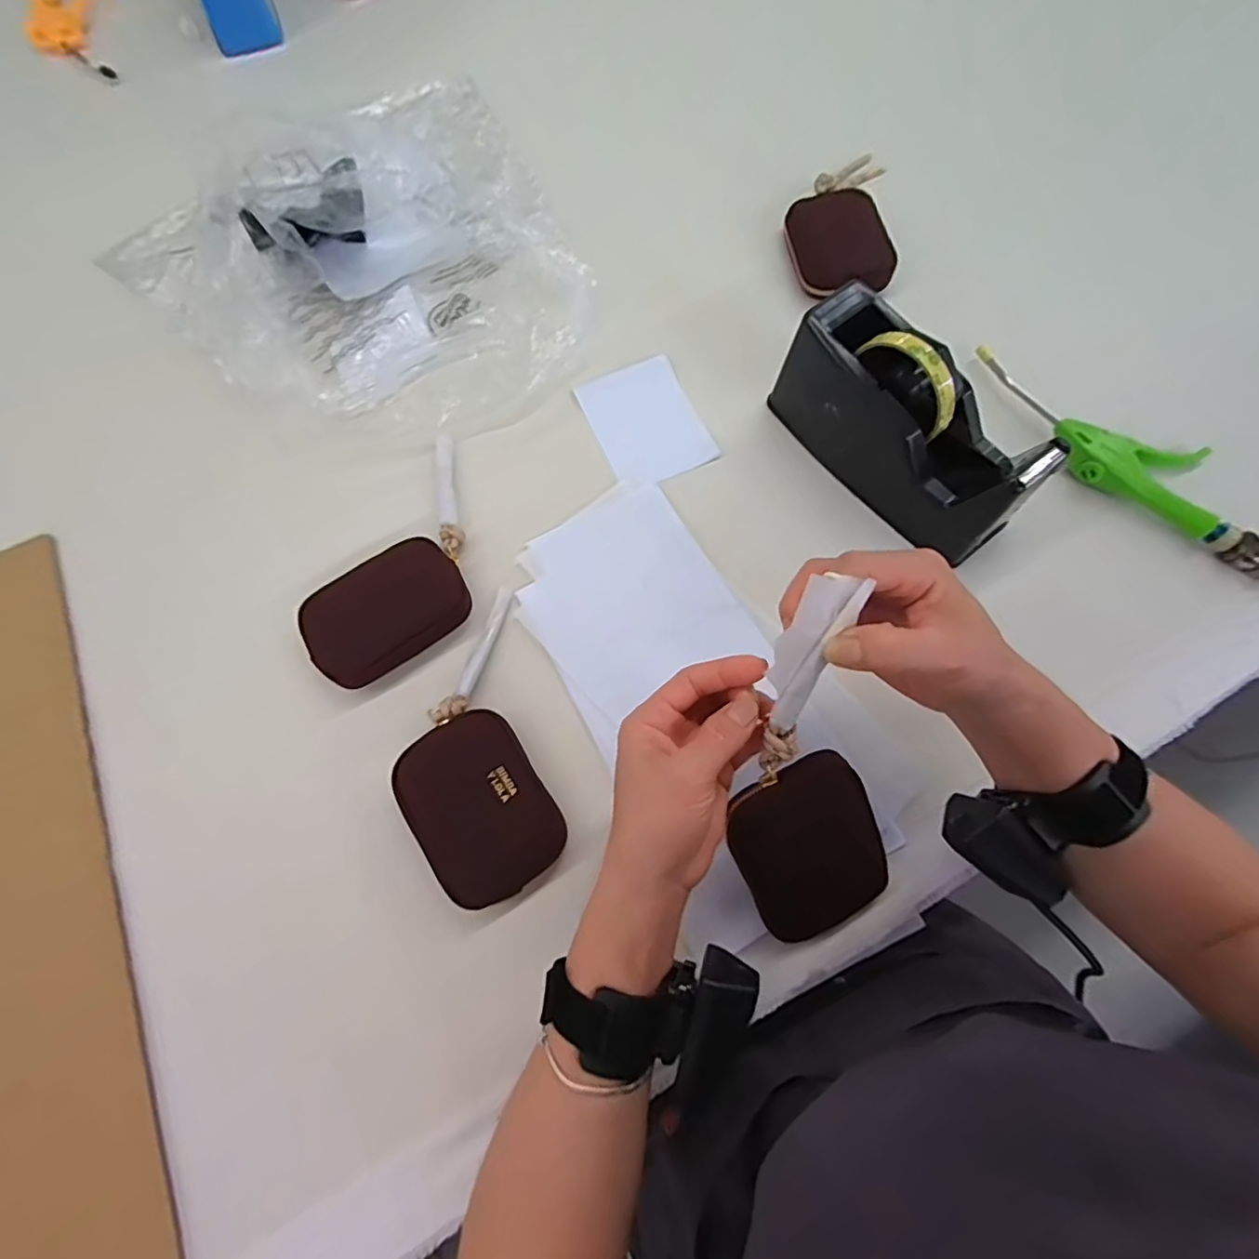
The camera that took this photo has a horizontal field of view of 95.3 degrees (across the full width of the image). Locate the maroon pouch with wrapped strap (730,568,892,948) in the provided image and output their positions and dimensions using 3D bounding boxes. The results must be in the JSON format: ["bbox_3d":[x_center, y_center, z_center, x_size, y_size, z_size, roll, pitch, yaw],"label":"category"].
[{"bbox_3d":[0.096,0.078,0.312,0.085,0.029,0.214,-11,115,-4],"label":"maroon pouch with wrapped strap"}]

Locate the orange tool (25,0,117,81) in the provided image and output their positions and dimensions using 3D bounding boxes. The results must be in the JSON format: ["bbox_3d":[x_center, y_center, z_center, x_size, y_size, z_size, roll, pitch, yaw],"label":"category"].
[{"bbox_3d":[-0.675,-0.737,0.694,0.083,0.022,0.264,-20,72,-6],"label":"orange tool"}]

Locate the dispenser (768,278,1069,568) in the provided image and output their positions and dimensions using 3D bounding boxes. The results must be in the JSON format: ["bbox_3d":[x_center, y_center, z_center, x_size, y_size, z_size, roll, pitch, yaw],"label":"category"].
[{"bbox_3d":[0.203,-0.150,0.424,0.070,0.109,0.202,-39,75,-12],"label":"dispenser"}]

